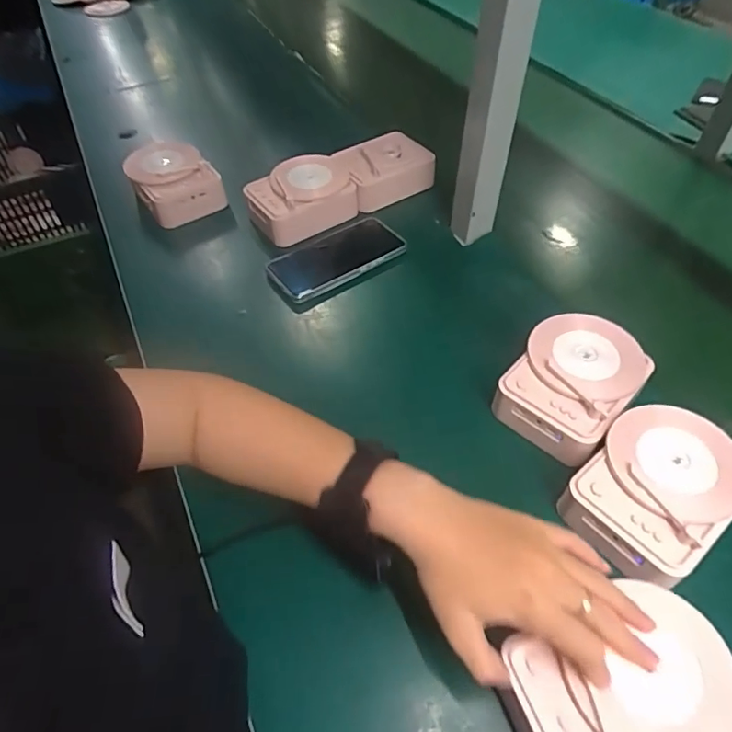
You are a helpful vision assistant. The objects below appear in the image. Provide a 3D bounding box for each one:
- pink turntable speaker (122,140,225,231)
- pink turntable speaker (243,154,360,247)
[{"bbox_3d":[-0.265,-0.251,0.723,0.098,0.063,0.120,-27,51,-25],"label":"pink turntable speaker"},{"bbox_3d":[-0.083,-0.222,0.695,0.140,0.057,0.097,-24,50,-23],"label":"pink turntable speaker"}]

